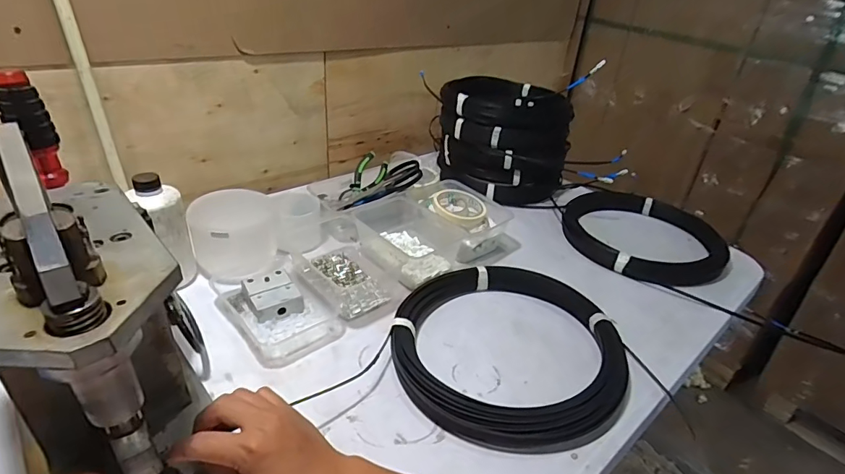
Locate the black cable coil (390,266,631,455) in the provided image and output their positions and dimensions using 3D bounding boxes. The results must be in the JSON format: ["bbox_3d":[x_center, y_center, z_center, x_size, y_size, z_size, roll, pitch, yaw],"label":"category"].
[{"bbox_3d":[0.107,0.136,0.568,0.285,0.051,0.271,5,32,-3],"label":"black cable coil"}]

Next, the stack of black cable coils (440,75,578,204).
[{"bbox_3d":[0.180,-0.219,1.004,0.277,0.200,0.262,23,35,28],"label":"stack of black cable coils"}]

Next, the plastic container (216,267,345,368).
[{"bbox_3d":[-0.195,0.099,0.610,0.119,0.036,0.156,-23,40,-39],"label":"plastic container"}]

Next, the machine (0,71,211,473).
[{"bbox_3d":[-0.283,0.067,0.369,0.126,0.287,0.295,-21,42,-38],"label":"machine"}]

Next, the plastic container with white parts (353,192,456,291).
[{"bbox_3d":[-0.030,-0.001,0.749,0.132,0.058,0.179,-18,37,-34],"label":"plastic container with white parts"}]

